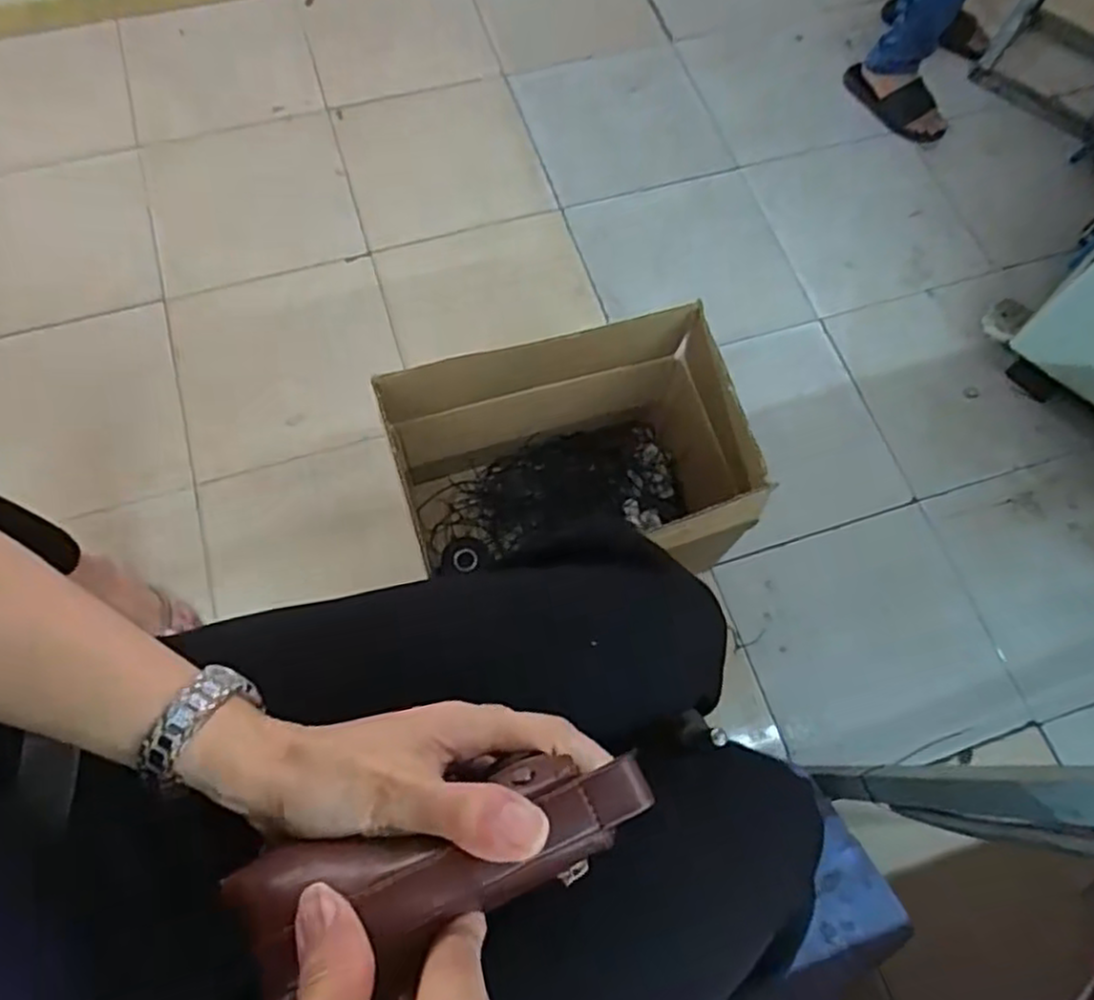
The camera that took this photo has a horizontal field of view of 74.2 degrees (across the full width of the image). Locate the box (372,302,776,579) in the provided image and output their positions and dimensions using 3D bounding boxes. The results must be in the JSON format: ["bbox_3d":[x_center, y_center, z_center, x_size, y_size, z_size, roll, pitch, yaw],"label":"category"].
[{"bbox_3d":[0.035,-0.019,1.086,0.488,0.400,0.300,-14,69,-7],"label":"box"}]

